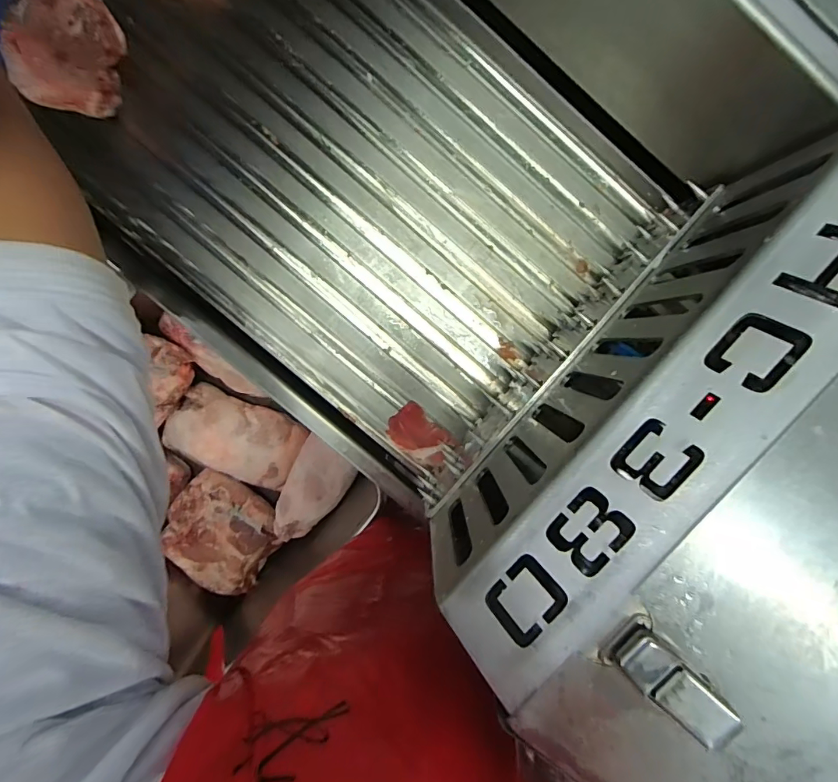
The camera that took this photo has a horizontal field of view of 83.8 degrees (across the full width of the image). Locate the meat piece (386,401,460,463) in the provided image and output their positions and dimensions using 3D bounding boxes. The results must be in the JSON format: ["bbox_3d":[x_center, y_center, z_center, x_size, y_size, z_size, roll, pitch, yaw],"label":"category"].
[{"bbox_3d":[0.001,0.052,0.523,0.072,0.012,0.048,41,95,-5],"label":"meat piece"}]

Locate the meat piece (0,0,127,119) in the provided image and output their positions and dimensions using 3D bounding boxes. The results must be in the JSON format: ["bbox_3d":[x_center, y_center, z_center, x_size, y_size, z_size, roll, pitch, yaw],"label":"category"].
[{"bbox_3d":[-0.309,-0.320,0.416,0.041,0.099,0.130,4,97,0],"label":"meat piece"}]

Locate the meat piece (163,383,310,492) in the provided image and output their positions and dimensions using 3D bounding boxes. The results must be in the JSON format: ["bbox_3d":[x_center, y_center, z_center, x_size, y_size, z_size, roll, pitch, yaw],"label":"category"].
[{"bbox_3d":[-0.470,0.129,1.188,0.327,0.076,0.212,21,95,-2],"label":"meat piece"}]

